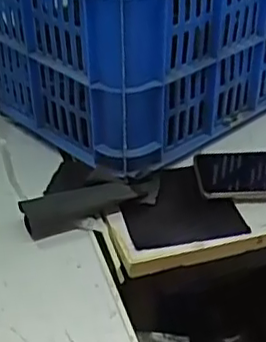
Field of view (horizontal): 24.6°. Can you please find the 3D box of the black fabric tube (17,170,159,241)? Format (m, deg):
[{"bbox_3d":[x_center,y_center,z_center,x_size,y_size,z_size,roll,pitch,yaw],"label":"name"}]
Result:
[{"bbox_3d":[-0.036,0.031,0.585,0.139,0.029,0.037,-13,37,-18],"label":"black fabric tube"}]

